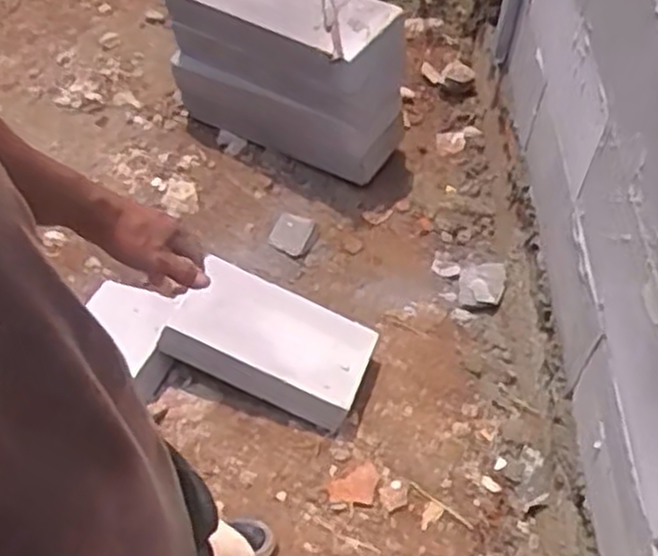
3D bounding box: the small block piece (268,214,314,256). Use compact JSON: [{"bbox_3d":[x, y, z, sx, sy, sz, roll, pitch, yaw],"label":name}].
[{"bbox_3d":[-0.092,-0.106,1.863,0.100,0.026,0.105,21,54,13],"label":"small block piece"}]

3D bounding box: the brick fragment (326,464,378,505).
[{"bbox_3d":[0.044,0.382,1.443,0.088,0.013,0.082,6,52,2],"label":"brick fragment"}]

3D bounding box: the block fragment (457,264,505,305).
[{"bbox_3d":[0.346,0.009,1.765,0.097,0.046,0.104,1,52,-2],"label":"block fragment"}]

